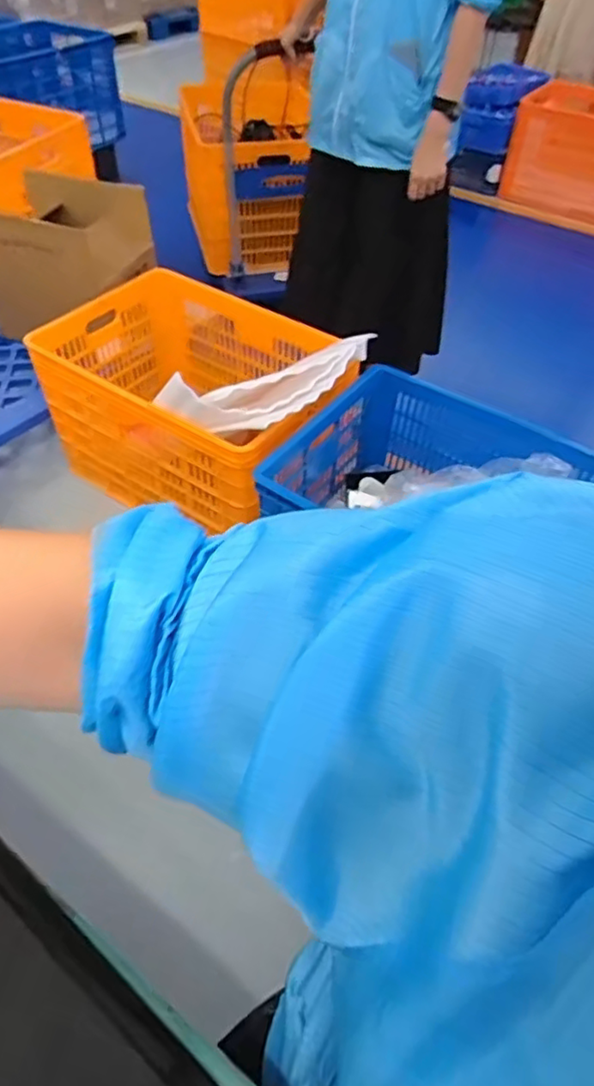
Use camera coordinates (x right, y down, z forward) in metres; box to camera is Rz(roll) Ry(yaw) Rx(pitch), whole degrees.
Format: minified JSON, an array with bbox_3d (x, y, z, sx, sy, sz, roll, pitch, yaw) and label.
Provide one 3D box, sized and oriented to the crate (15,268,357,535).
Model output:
[{"bbox_3d":[-0.255,-0.370,1.581,0.720,0.382,0.502,31,55,22],"label":"crate"}]

